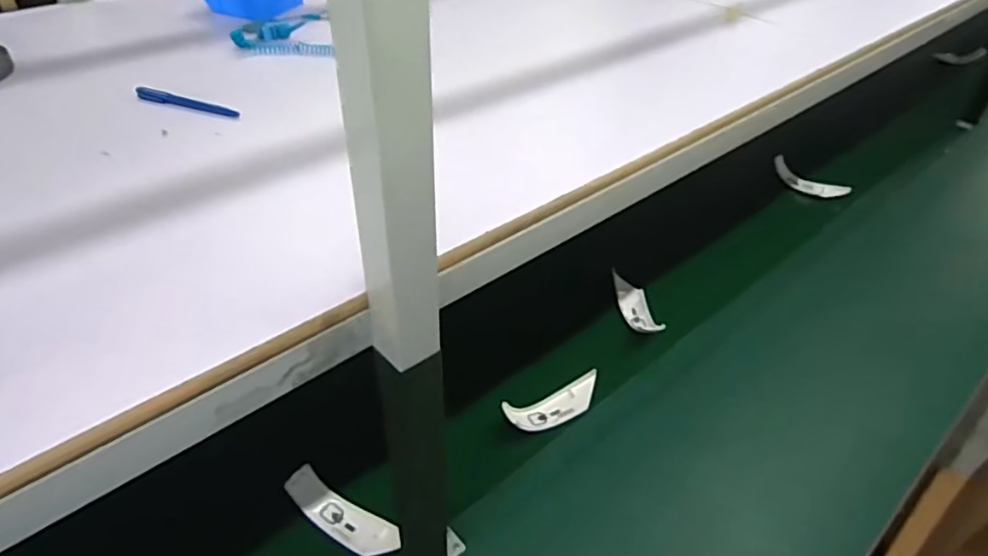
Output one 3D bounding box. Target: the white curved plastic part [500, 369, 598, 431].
[{"bbox_3d":[0.099,0.195,0.955,0.186,0.050,0.052,-21,46,-26],"label":"white curved plastic part"}]

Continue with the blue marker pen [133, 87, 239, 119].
[{"bbox_3d":[-0.365,-0.208,0.724,0.141,0.012,0.014,15,42,13],"label":"blue marker pen"}]

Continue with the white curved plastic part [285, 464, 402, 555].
[{"bbox_3d":[-0.200,0.312,0.805,0.165,0.040,0.052,20,43,18],"label":"white curved plastic part"}]

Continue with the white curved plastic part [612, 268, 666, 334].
[{"bbox_3d":[0.274,0.047,1.146,0.069,0.036,0.144,-4,41,-9],"label":"white curved plastic part"}]

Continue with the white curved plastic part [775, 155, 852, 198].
[{"bbox_3d":[0.785,-0.247,1.524,0.188,0.033,0.077,33,49,30],"label":"white curved plastic part"}]

